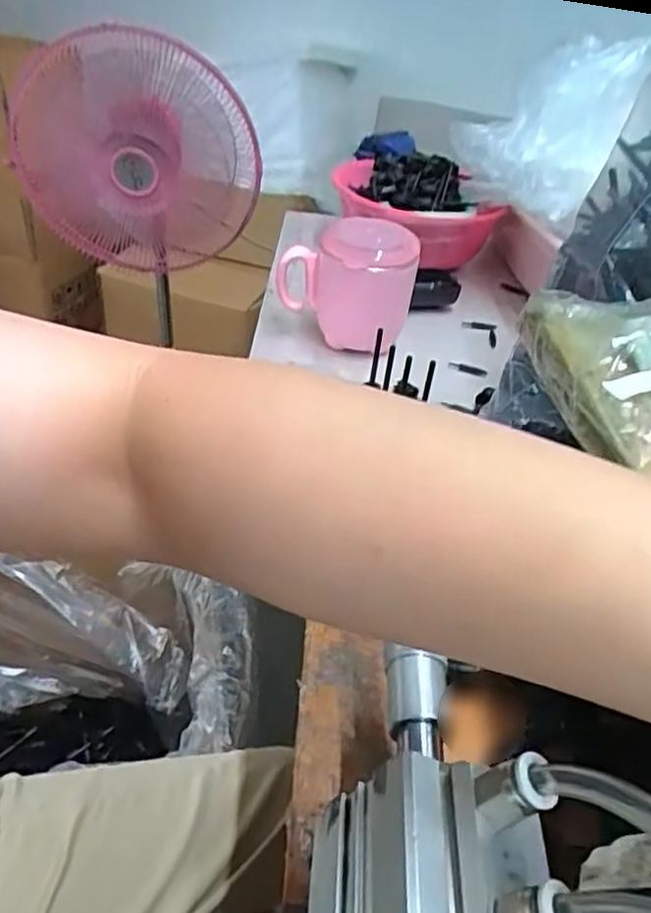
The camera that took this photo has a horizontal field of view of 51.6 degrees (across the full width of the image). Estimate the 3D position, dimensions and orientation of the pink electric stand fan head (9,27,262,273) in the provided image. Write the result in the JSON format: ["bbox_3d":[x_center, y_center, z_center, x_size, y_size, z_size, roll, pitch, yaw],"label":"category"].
[{"bbox_3d":[-0.273,-0.435,0.988,0.330,0.304,0.160,-3,39,-12],"label":"pink electric stand fan head"}]

